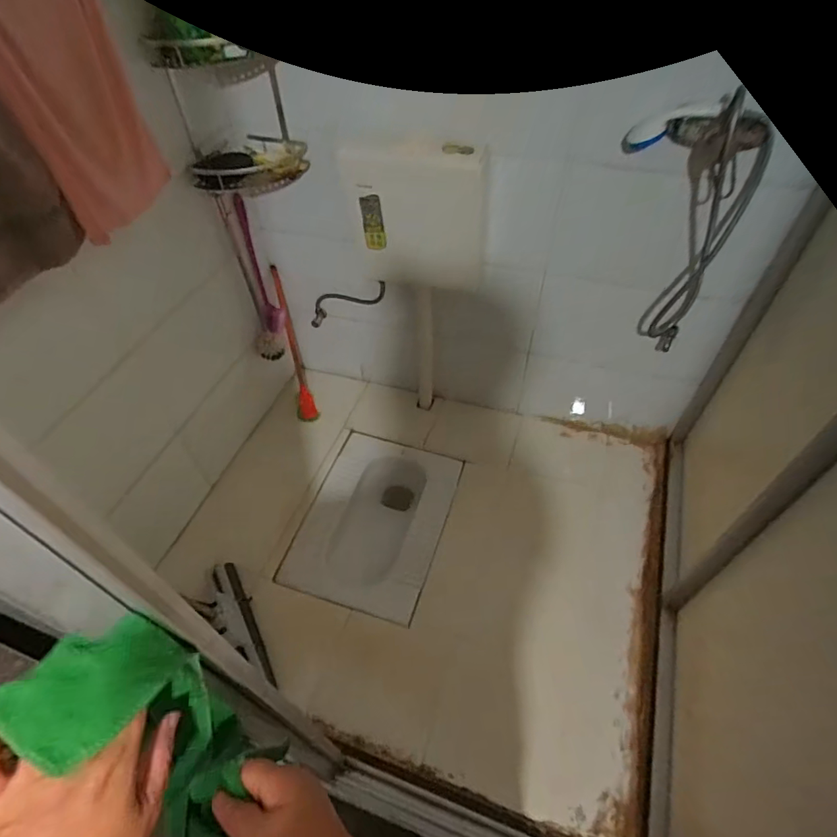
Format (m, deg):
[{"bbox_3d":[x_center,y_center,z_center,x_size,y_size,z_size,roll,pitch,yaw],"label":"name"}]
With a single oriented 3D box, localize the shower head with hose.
[{"bbox_3d":[0.584,-0.425,1.234,0.280,0.598,0.203,26,49,18],"label":"shower head with hose"}]

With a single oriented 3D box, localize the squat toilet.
[{"bbox_3d":[-0.134,0.339,1.642,0.408,0.205,0.594,16,47,9],"label":"squat toilet"}]

